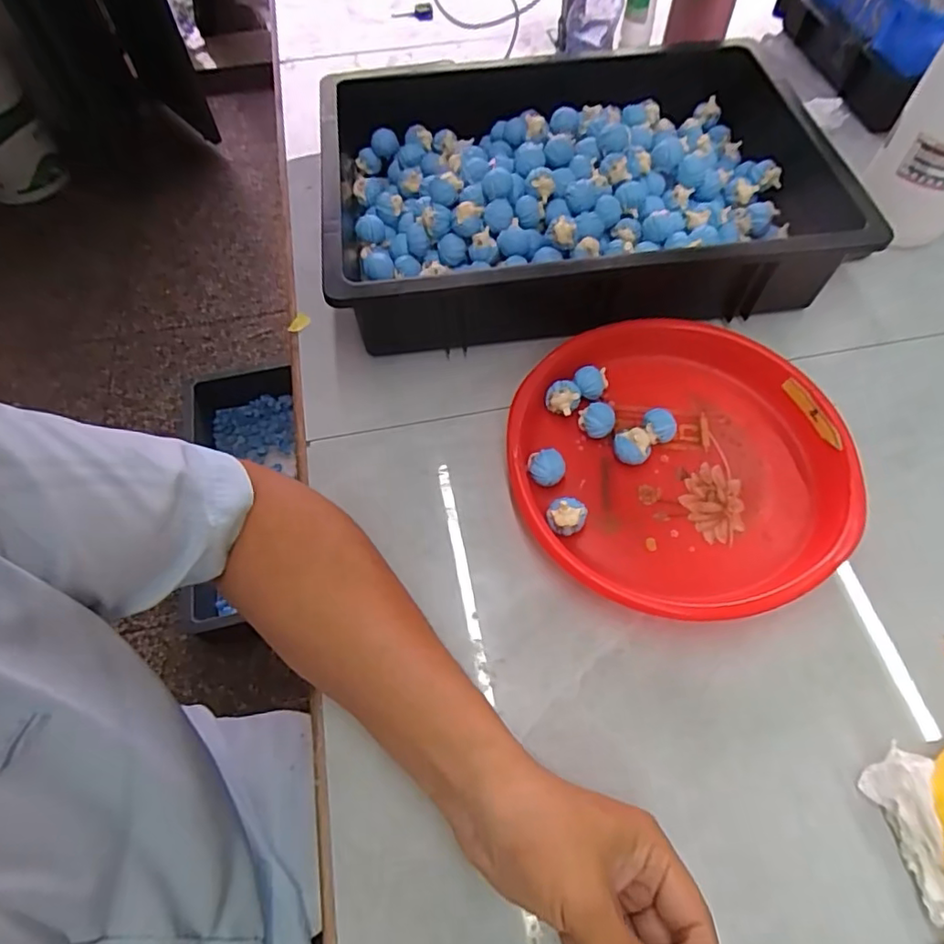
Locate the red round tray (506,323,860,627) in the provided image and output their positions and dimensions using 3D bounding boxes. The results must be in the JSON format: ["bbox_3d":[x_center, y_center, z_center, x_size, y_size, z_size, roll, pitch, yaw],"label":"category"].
[{"bbox_3d":[0.158,-0.011,0.458,0.243,0.036,0.251,-1,59,1],"label":"red round tray"}]

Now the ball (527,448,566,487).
[{"bbox_3d":[0.058,-0.002,0.457,0.028,0.026,0.024,7,60,6],"label":"ball"}]

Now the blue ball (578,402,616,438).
[{"bbox_3d":[0.102,-0.042,0.478,0.029,0.023,0.025,16,61,11],"label":"blue ball"}]

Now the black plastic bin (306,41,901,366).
[{"bbox_3d":[0.095,-0.269,0.573,0.452,0.104,0.319,-7,60,-2],"label":"black plastic bin"}]

